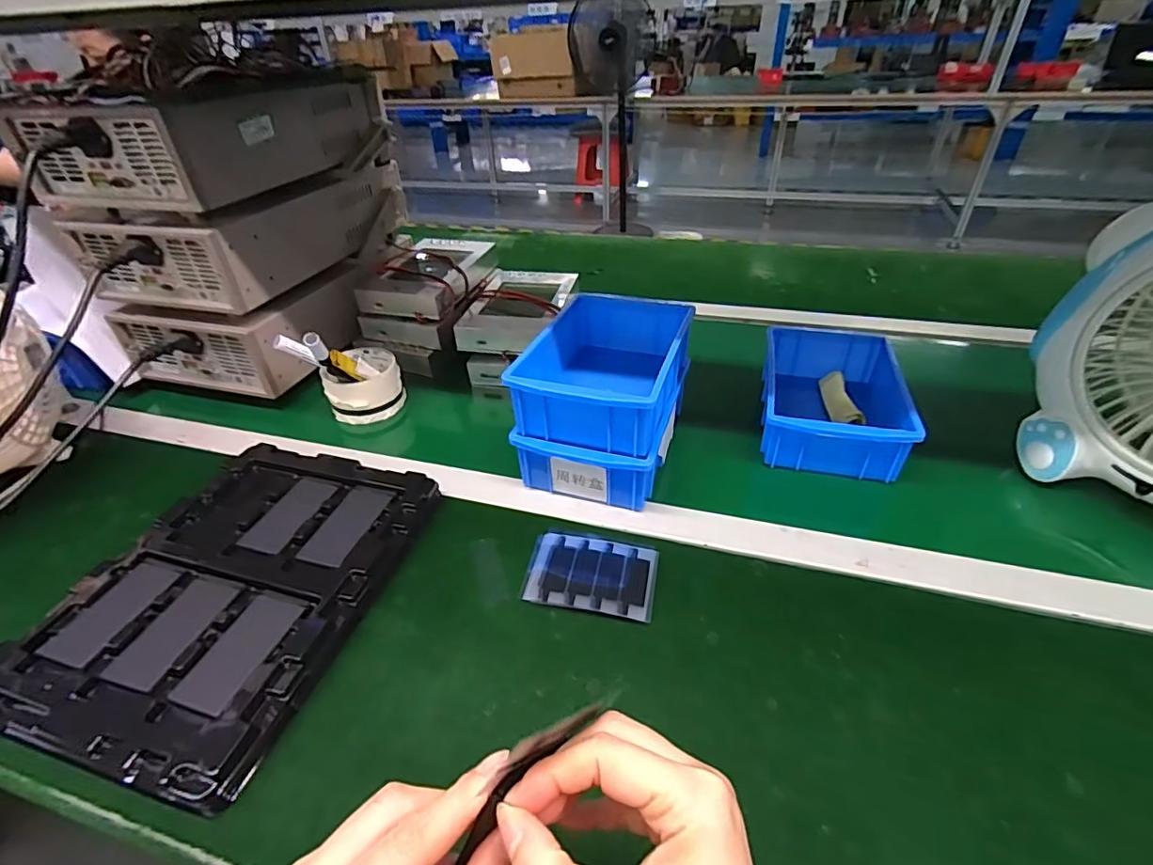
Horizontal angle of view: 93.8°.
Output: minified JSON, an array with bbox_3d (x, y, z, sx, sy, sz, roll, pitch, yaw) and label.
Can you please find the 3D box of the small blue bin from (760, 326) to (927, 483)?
[{"bbox_3d":[0.269,-0.041,0.582,0.131,0.064,0.213,9,39,13],"label":"small blue bin"}]

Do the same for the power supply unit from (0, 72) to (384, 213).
[{"bbox_3d":[-0.402,-0.346,0.621,0.227,0.091,0.325,7,39,13],"label":"power supply unit"}]

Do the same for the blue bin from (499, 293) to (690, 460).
[{"bbox_3d":[0.032,-0.066,0.531,0.129,0.064,0.204,10,40,16],"label":"blue bin"}]

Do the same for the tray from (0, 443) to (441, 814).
[{"bbox_3d":[-0.265,0.117,0.431,0.209,0.025,0.273,10,39,14],"label":"tray"}]

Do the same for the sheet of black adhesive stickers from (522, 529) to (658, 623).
[{"bbox_3d":[0.013,0.112,0.440,0.101,0.009,0.076,6,38,10],"label":"sheet of black adhesive stickers"}]

